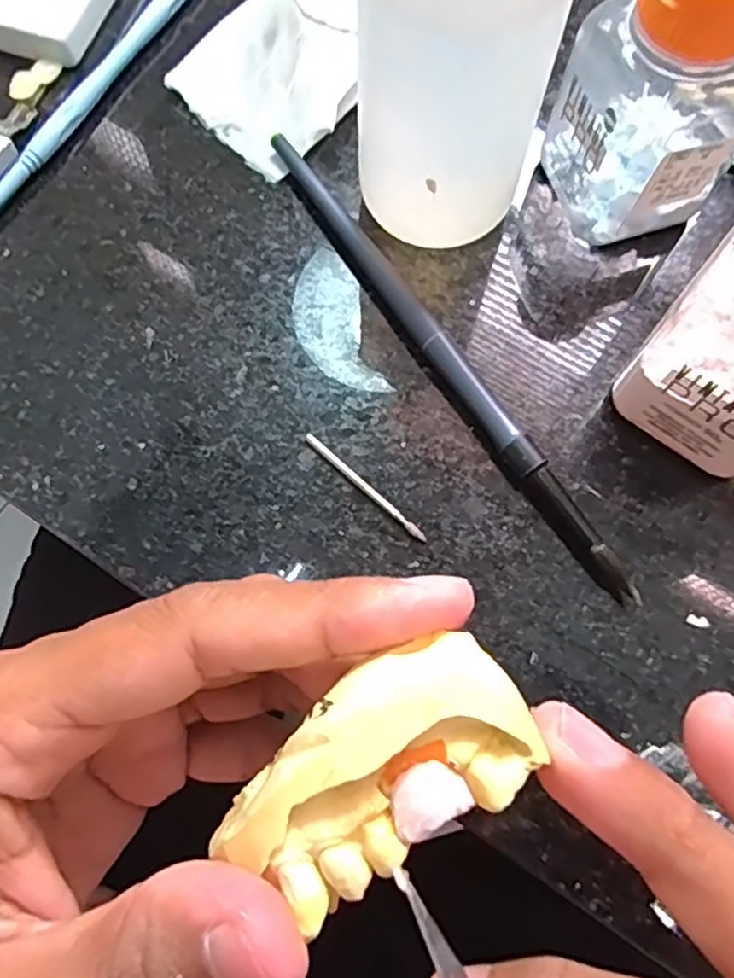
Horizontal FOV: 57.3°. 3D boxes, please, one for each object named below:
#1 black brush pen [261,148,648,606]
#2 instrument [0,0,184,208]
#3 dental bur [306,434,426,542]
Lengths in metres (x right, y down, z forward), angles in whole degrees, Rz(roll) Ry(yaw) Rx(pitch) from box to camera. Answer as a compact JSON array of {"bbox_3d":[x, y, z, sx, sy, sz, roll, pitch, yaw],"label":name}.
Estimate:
[{"bbox_3d":[0.019,-0.040,0.187,0.009,0.009,0.166,-32,75,-9],"label":"black brush pen"},{"bbox_3d":[-0.081,-0.137,0.216,0.011,0.006,0.161,31,75,9],"label":"instrument"},{"bbox_3d":[0.000,-0.001,0.178,0.042,0.004,0.004,42,78,11],"label":"dental bur"}]

